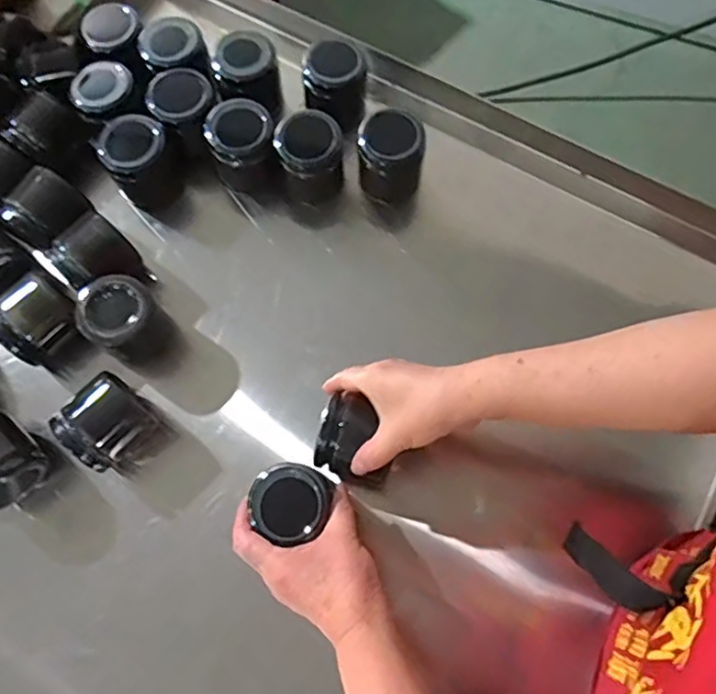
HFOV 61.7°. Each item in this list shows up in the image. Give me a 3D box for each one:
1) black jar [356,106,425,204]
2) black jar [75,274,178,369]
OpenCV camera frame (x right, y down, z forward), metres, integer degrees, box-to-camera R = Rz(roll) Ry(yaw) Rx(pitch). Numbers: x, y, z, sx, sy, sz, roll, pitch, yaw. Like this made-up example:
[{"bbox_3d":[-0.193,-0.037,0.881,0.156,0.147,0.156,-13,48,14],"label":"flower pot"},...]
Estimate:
[{"bbox_3d":[0.032,-0.196,0.613,0.060,0.092,0.060,0,73,0],"label":"black jar"},{"bbox_3d":[-0.217,-0.024,0.562,0.068,0.075,0.067,0,73,0],"label":"black jar"}]

